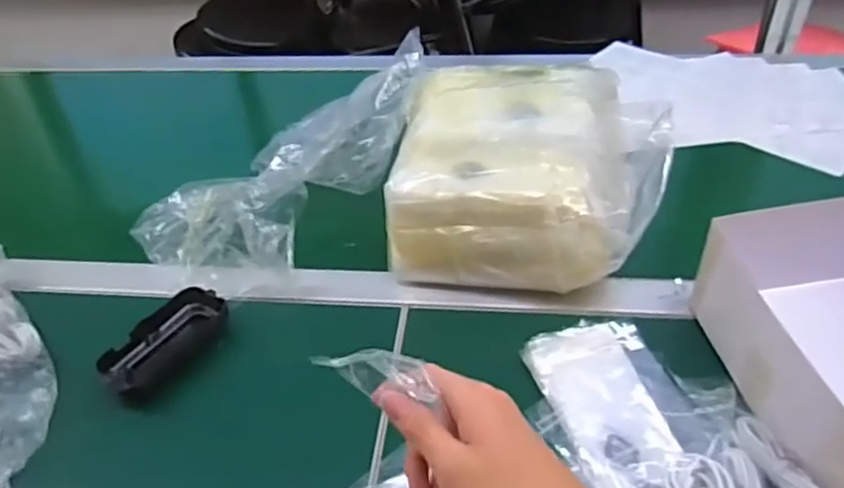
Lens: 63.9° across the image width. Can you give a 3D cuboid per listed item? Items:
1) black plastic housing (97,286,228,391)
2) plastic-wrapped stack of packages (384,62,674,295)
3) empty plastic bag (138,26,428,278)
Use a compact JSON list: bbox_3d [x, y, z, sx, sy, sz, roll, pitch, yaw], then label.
[{"bbox_3d":[-0.218,0.080,0.574,0.061,0.026,0.107,23,48,28],"label":"black plastic housing"},{"bbox_3d":[0.096,-0.065,0.640,0.222,0.136,0.228,3,42,8],"label":"plastic-wrapped stack of packages"},{"bbox_3d":[-0.124,-0.090,0.684,0.180,0.127,0.297,25,49,29],"label":"empty plastic bag"}]

